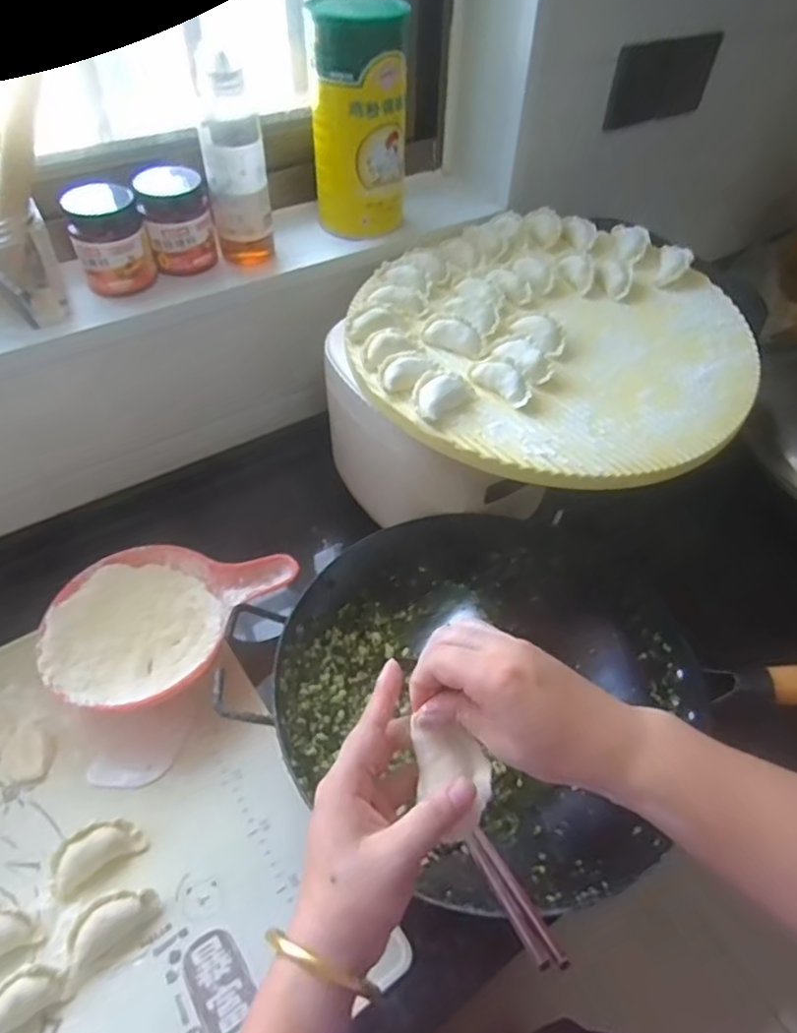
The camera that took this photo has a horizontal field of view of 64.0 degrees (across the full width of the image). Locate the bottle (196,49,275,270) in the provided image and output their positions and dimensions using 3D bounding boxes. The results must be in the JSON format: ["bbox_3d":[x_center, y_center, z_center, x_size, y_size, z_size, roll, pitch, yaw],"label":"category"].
[{"bbox_3d":[-0.161,-0.344,0.633,0.059,0.175,0.058,-12,52,-9],"label":"bottle"}]

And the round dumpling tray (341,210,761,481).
[{"bbox_3d":[0.153,-0.186,0.626,0.368,0.035,0.378,0,51,0],"label":"round dumpling tray"}]

